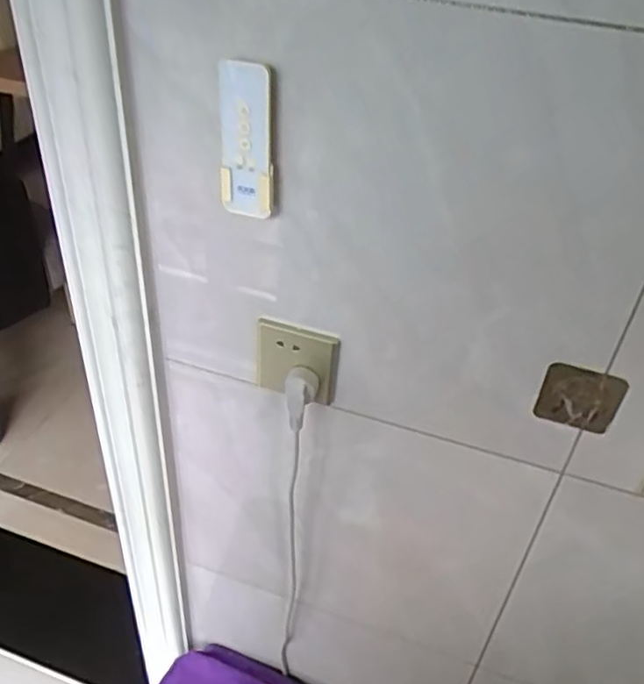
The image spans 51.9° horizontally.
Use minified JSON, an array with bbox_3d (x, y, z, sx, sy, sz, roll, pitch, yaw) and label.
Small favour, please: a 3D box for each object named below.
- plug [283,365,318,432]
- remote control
[{"bbox_3d":[-0.024,0.057,0.703,0.036,0.062,0.041,5,39,1],"label":"plug"},{"bbox_3d":[-0.061,-0.164,0.558,0.054,0.131,0.018,11,42,14],"label":"remote control"}]

